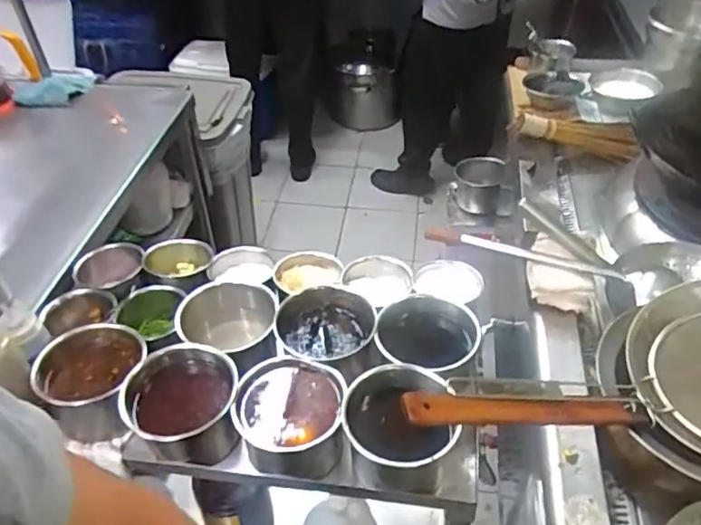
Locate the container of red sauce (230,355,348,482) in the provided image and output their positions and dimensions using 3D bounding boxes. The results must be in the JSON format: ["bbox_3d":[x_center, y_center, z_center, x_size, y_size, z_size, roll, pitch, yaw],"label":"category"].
[{"bbox_3d":[-0.083,0.233,0.875,0.150,0.136,0.156,-1,43,0],"label":"container of red sauce"}]

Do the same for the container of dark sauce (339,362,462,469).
[{"bbox_3d":[0.063,0.229,0.834,0.143,0.114,0.157,-2,43,-1],"label":"container of dark sauce"}]

